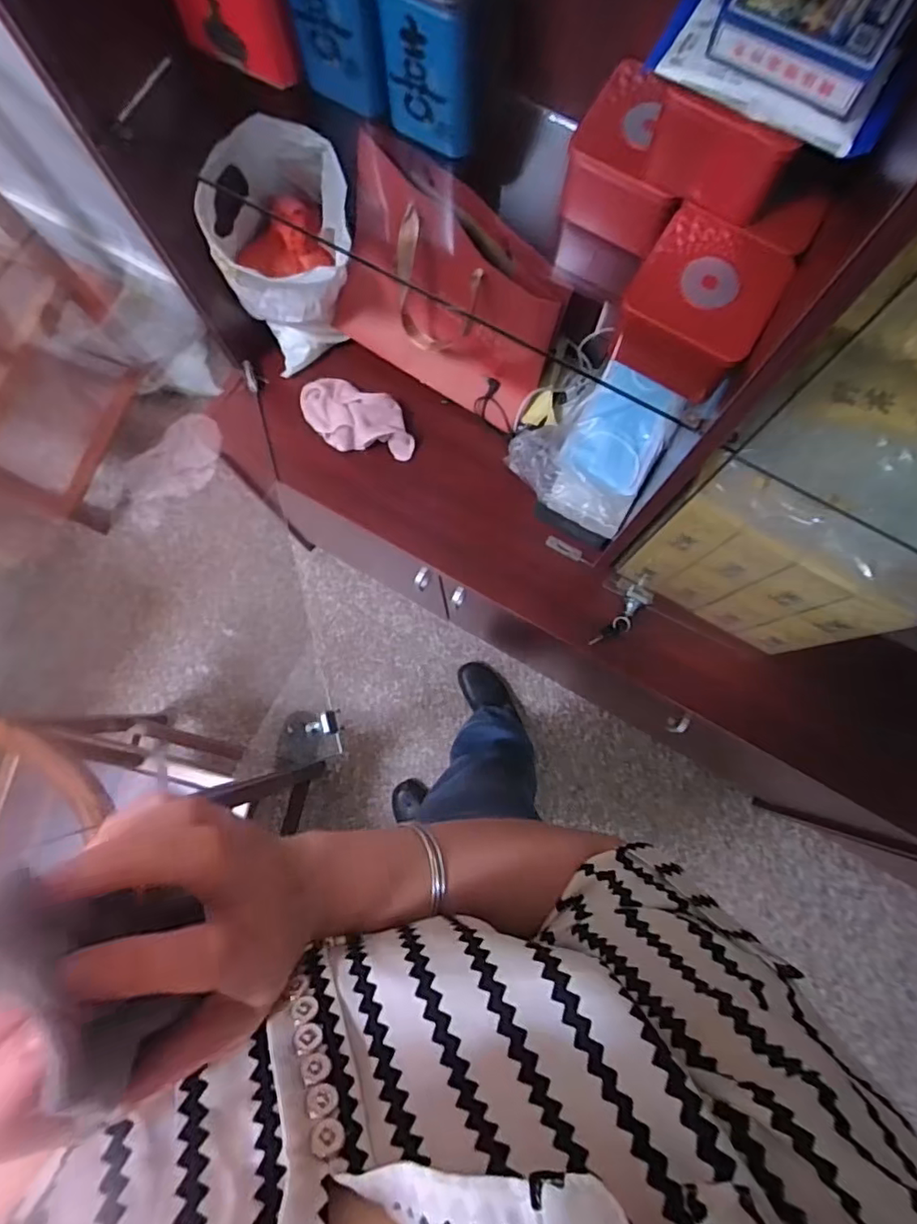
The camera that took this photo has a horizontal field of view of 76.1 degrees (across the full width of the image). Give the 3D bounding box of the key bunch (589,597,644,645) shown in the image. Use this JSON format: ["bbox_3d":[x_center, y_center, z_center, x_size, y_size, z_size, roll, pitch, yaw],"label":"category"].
[{"bbox_3d":[0.204,0.016,0.749,0.082,0.025,0.030,-45,83,10],"label":"key bunch"}]

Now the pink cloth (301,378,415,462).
[{"bbox_3d":[-0.140,-0.264,0.805,0.166,0.028,0.086,26,84,5],"label":"pink cloth"}]

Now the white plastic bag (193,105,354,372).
[{"bbox_3d":[-0.198,-0.423,0.706,0.156,0.240,0.142,-16,81,-1],"label":"white plastic bag"}]

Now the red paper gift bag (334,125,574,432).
[{"bbox_3d":[-0.017,-0.373,0.690,0.289,0.248,0.108,31,83,6],"label":"red paper gift bag"}]

